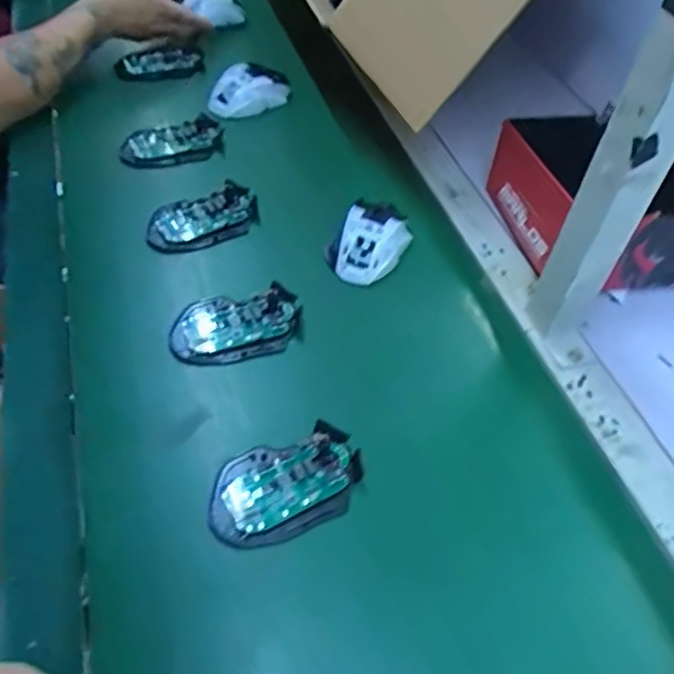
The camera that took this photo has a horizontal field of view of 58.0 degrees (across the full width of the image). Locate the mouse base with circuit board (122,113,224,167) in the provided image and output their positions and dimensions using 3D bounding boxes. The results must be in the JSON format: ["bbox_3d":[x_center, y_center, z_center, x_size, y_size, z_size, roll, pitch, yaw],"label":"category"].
[{"bbox_3d":[-0.195,-0.230,0.720,0.115,0.024,0.065,-8,52,-8],"label":"mouse base with circuit board"}]

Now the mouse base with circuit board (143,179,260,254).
[{"bbox_3d":[-0.139,-0.123,0.632,0.114,0.025,0.063,-14,53,-12],"label":"mouse base with circuit board"}]

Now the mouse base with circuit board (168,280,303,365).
[{"bbox_3d":[-0.090,-0.011,0.543,0.116,0.022,0.068,-9,52,-9],"label":"mouse base with circuit board"}]

